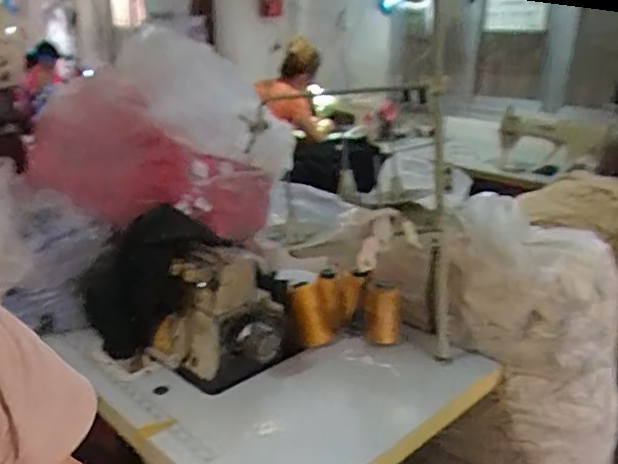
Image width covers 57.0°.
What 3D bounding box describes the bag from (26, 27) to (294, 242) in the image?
[{"bbox_3d":[-0.342,-0.228,1.248,0.671,0.358,0.226,15,23,34],"label":"bag"}]

